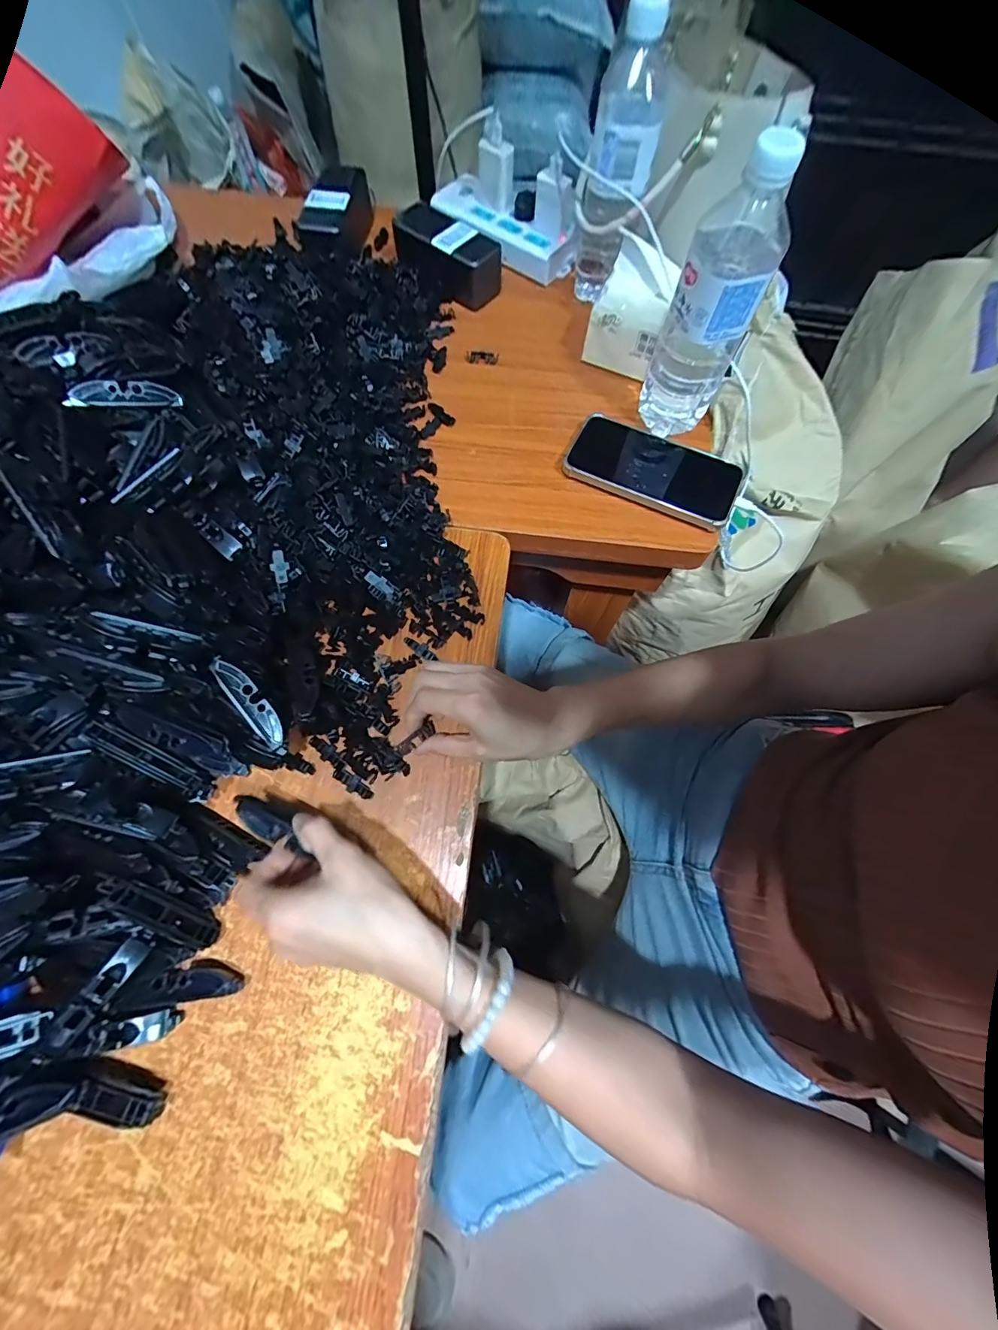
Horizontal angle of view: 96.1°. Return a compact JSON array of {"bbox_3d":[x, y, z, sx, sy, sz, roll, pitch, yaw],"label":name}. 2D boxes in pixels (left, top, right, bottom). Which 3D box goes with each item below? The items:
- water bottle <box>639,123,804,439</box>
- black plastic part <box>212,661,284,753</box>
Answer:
[{"bbox_3d":[0.179,-0.300,0.383,0.070,0.218,0.067,24,72,8],"label":"water bottle"},{"bbox_3d":[-0.176,0.026,0.318,0.018,0.005,0.073,-35,96,-13],"label":"black plastic part"}]

